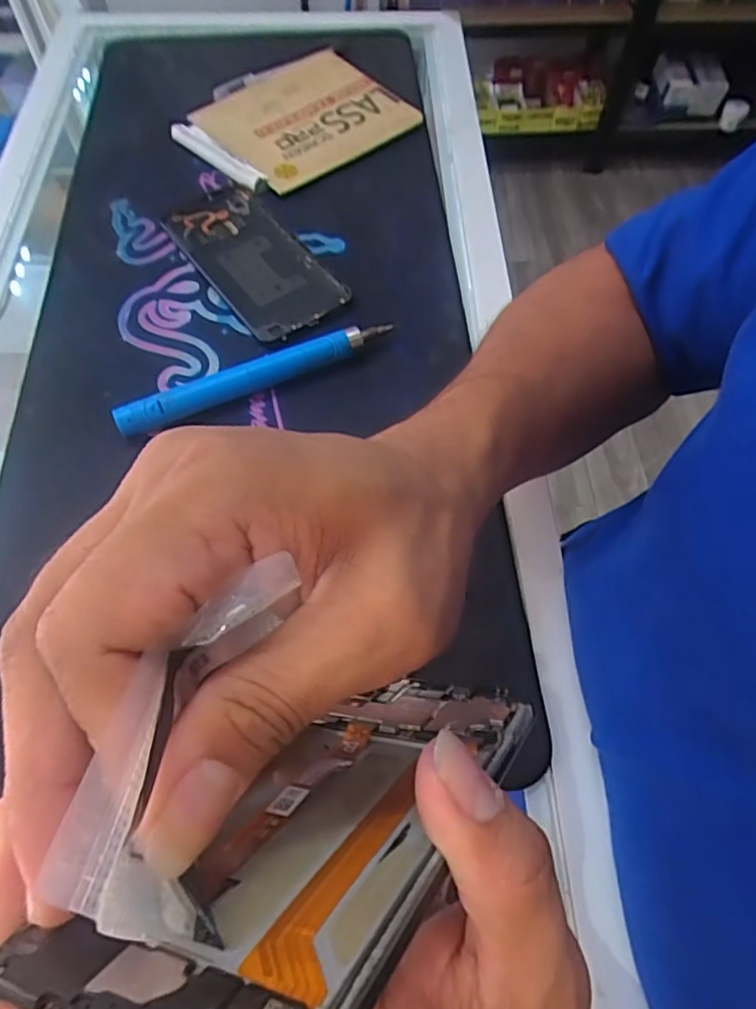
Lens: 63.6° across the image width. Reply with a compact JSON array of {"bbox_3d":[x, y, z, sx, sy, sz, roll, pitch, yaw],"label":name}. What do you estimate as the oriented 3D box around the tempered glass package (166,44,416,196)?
[{"bbox_3d":[-0.071,-0.349,0.556,0.138,0.026,0.180,43,62,13],"label":"tempered glass package"}]

